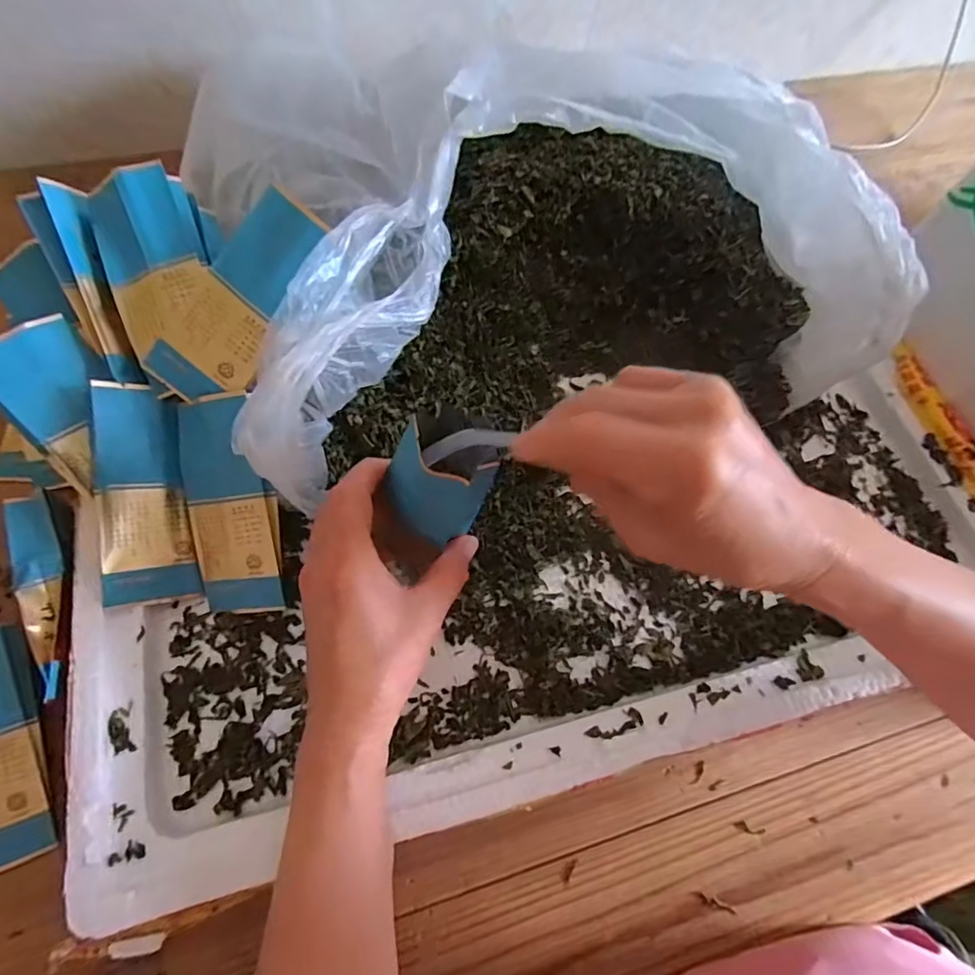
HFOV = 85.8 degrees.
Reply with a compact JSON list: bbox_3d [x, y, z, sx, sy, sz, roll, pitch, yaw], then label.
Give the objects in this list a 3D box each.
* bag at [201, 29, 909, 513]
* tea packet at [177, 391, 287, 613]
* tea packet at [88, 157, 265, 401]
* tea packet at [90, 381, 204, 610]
[{"bbox_3d":[0.026,-0.160,0.349,0.371,0.174,0.263,-12,70,-10],"label":"bag"},{"bbox_3d":[-0.155,0.011,0.315,0.057,0.008,0.129,-7,93,15],"label":"tea packet"},{"bbox_3d":[-0.185,-0.117,0.310,0.070,0.016,0.142,-35,85,6],"label":"tea packet"},{"bbox_3d":[-0.201,0.004,0.310,0.047,0.010,0.128,-4,89,-44],"label":"tea packet"}]

